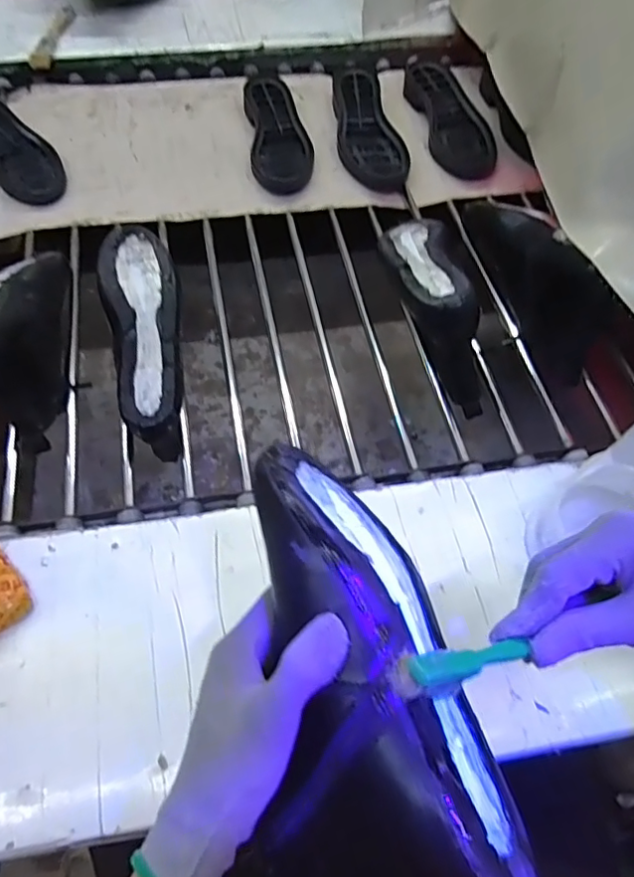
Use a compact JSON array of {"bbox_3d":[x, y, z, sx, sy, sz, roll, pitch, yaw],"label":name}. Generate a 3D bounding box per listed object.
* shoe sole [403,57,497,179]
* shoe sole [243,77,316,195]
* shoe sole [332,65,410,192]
[{"bbox_3d":[0.207,-0.510,0.879,0.090,0.027,0.258,-18,72,4],"label":"shoe sole"},{"bbox_3d":[-0.057,-0.462,0.835,0.089,0.030,0.236,-6,61,-6],"label":"shoe sole"},{"bbox_3d":[0.071,-0.477,0.851,0.091,0.033,0.257,-9,61,-8],"label":"shoe sole"}]

